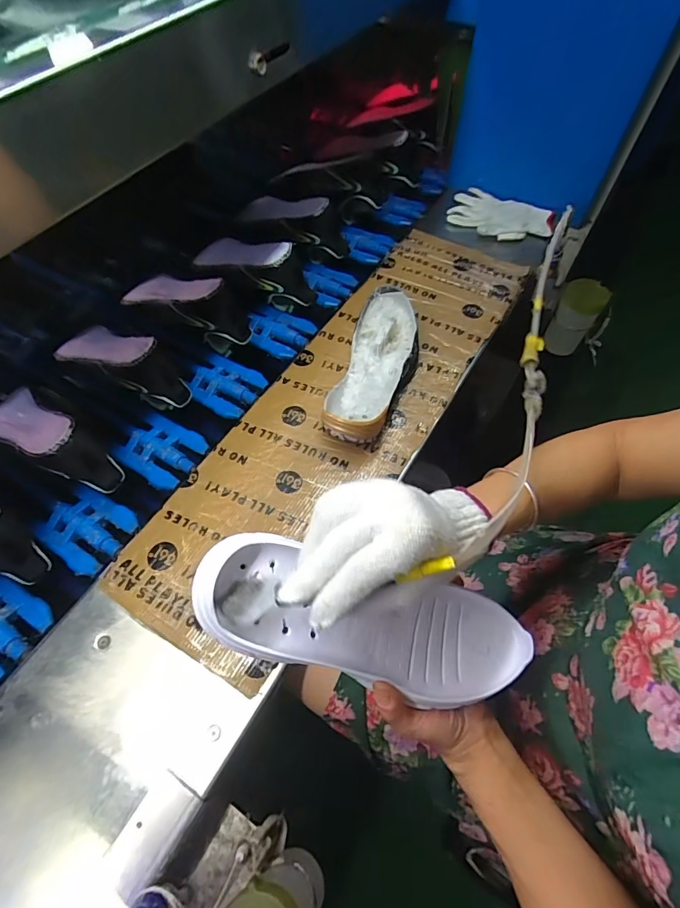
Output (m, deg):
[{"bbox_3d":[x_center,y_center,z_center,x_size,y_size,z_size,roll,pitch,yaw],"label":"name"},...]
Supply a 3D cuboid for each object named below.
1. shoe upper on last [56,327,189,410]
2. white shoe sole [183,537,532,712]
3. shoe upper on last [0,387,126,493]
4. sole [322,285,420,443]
[{"bbox_3d":[-0.317,-0.128,0.635,0.217,0.111,0.074,28,64,16],"label":"shoe upper on last"},{"bbox_3d":[0.027,0.130,0.340,0.270,0.031,0.086,19,58,-17],"label":"white shoe sole"},{"bbox_3d":[-0.381,-0.017,0.565,0.215,0.096,0.074,31,65,18],"label":"shoe upper on last"},{"bbox_3d":[0.052,-0.121,0.618,0.095,0.063,0.259,15,61,10],"label":"sole"}]

